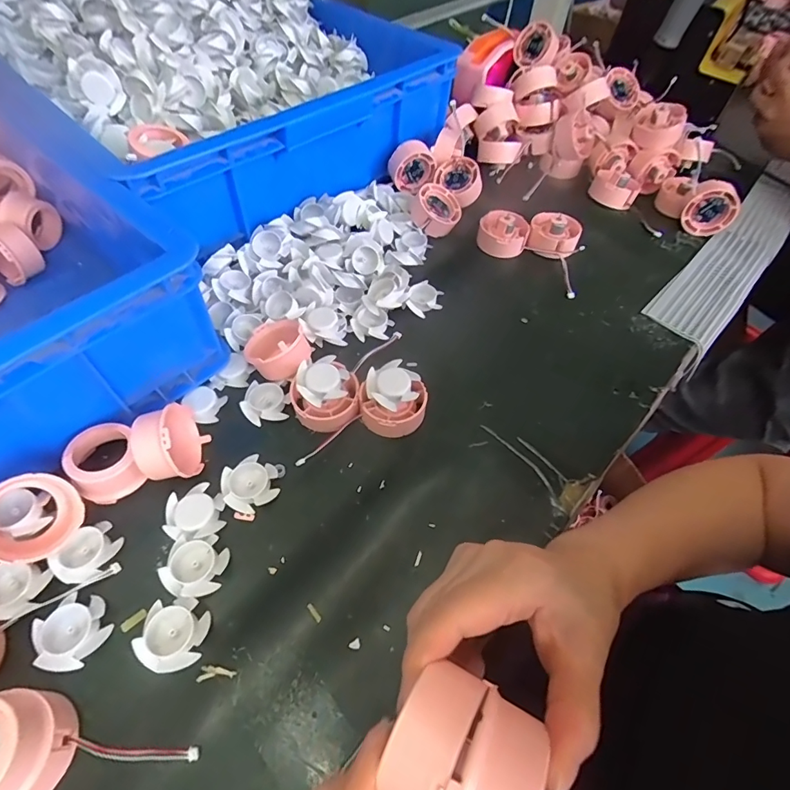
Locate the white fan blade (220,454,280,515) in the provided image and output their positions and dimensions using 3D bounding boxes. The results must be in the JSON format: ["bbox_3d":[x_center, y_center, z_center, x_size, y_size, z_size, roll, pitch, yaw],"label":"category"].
[{"bbox_3d":[-0.105,0.066,0.332,0.038,0.014,0.036,2,55,-2],"label":"white fan blade"}]

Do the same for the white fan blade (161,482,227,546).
[{"bbox_3d":[-0.140,0.083,0.318,0.040,0.011,0.039,6,55,1],"label":"white fan blade"}]

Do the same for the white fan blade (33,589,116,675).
[{"bbox_3d":[-0.195,0.143,0.274,0.035,0.010,0.038,39,62,21],"label":"white fan blade"}]

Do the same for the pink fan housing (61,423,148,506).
[{"bbox_3d":[-0.207,0.049,0.325,0.041,0.031,0.049,-20,59,-16],"label":"pink fan housing"}]

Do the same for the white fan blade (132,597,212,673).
[{"bbox_3d":[-0.134,0.145,0.275,0.036,0.010,0.038,7,55,2],"label":"white fan blade"}]

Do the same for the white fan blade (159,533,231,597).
[{"bbox_3d":[-0.132,0.113,0.299,0.037,0.013,0.038,2,55,-2],"label":"white fan blade"}]

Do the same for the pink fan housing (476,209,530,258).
[{"bbox_3d":[0.119,-0.181,0.502,0.054,0.033,0.046,12,55,5],"label":"pink fan housing"}]

